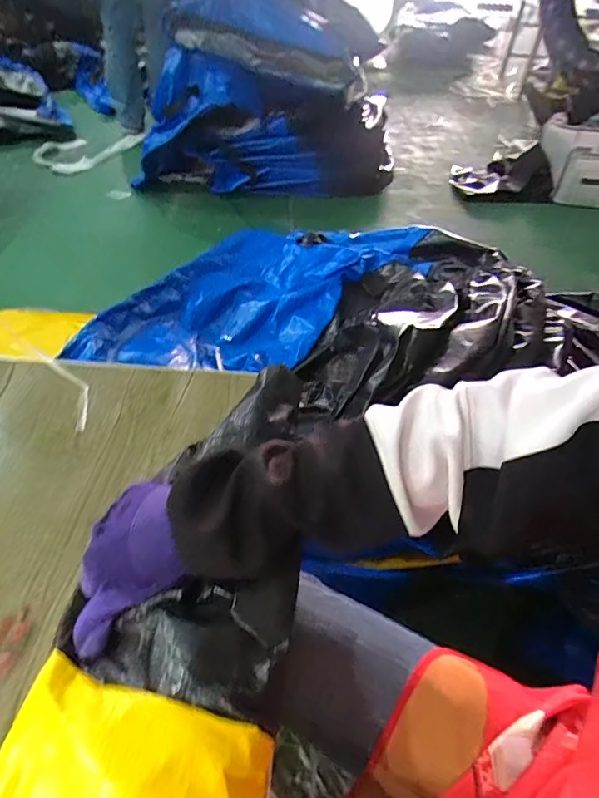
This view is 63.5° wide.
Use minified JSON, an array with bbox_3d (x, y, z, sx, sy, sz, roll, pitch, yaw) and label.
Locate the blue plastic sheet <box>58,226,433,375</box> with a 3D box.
[{"bbox_3d":[-0.108,-0.233,1.047,0.765,0.145,0.383,-30,55,-26],"label":"blue plastic sheet"}]

